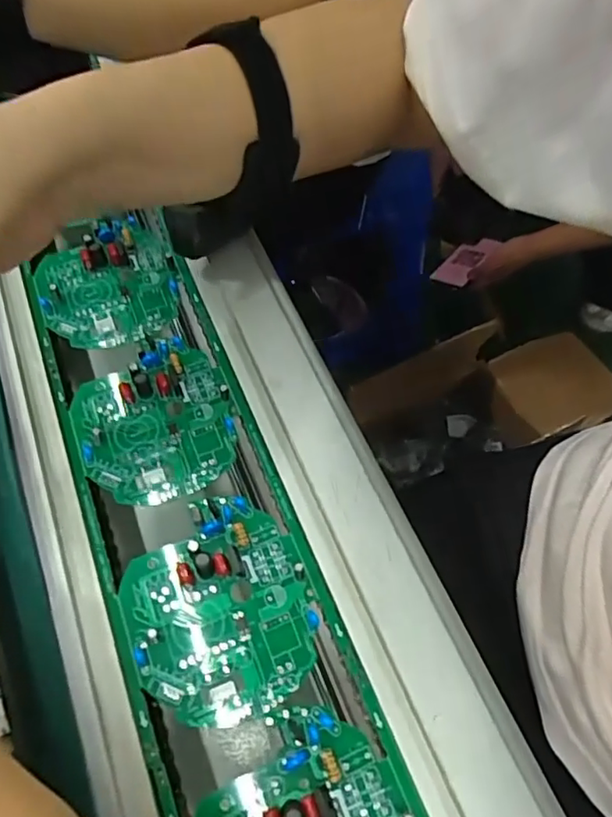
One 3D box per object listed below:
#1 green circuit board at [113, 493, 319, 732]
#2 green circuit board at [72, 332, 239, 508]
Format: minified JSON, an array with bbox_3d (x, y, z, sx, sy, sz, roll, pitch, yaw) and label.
[{"bbox_3d":[-0.039,0.089,0.255,0.080,0.011,0.091,-19,64,-12],"label":"green circuit board"},{"bbox_3d":[-0.081,0.005,0.301,0.081,0.012,0.088,-21,64,-12],"label":"green circuit board"}]

